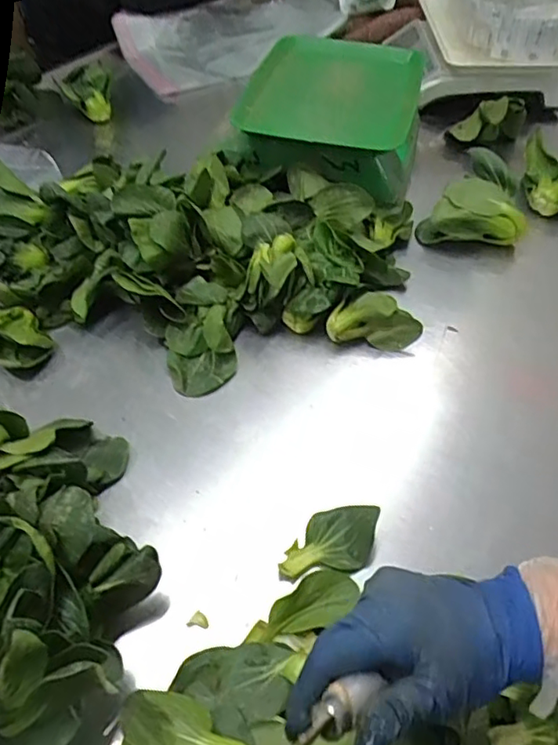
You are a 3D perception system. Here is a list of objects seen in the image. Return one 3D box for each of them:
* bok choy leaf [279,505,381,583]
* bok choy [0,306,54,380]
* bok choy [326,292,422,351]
[{"bbox_3d":[0.045,0.143,0.480,0.055,0.016,0.087,30,63,19],"label":"bok choy leaf"},{"bbox_3d":[-0.276,-0.037,0.593,0.066,0.050,0.079,-31,58,-25],"label":"bok choy"},{"bbox_3d":[0.104,-0.057,0.628,0.098,0.046,0.046,10,51,5],"label":"bok choy"}]

